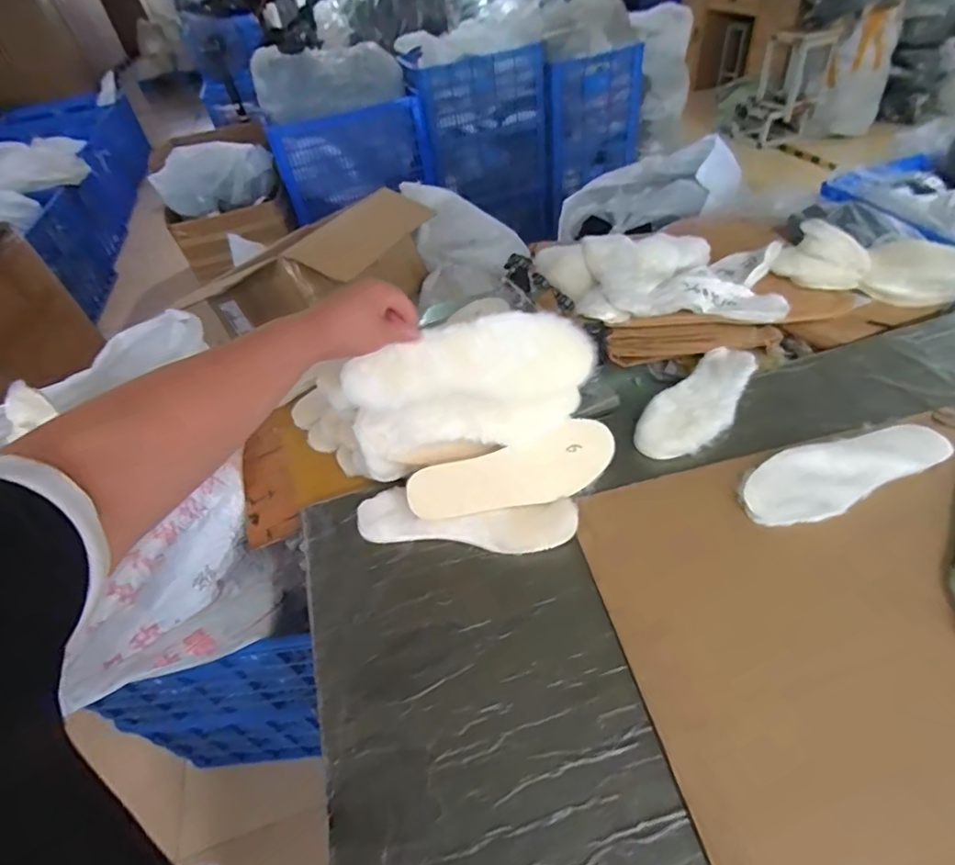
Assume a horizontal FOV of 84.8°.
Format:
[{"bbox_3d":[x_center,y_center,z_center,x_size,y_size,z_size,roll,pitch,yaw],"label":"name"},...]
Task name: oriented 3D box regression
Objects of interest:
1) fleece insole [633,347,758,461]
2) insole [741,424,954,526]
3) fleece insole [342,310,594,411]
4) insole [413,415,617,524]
[{"bbox_3d":[0.327,-0.046,0.758,0.257,0.026,0.100,-37,51,-25],"label":"fleece insole"},{"bbox_3d":[0.446,0.044,0.648,0.261,0.008,0.095,-24,51,-8],"label":"insole"},{"bbox_3d":[-0.007,-0.073,0.586,0.269,0.107,0.038,-9,49,-8],"label":"fleece insole"},{"bbox_3d":[0.049,0.056,0.667,0.267,0.017,0.084,-19,83,-7],"label":"insole"}]

